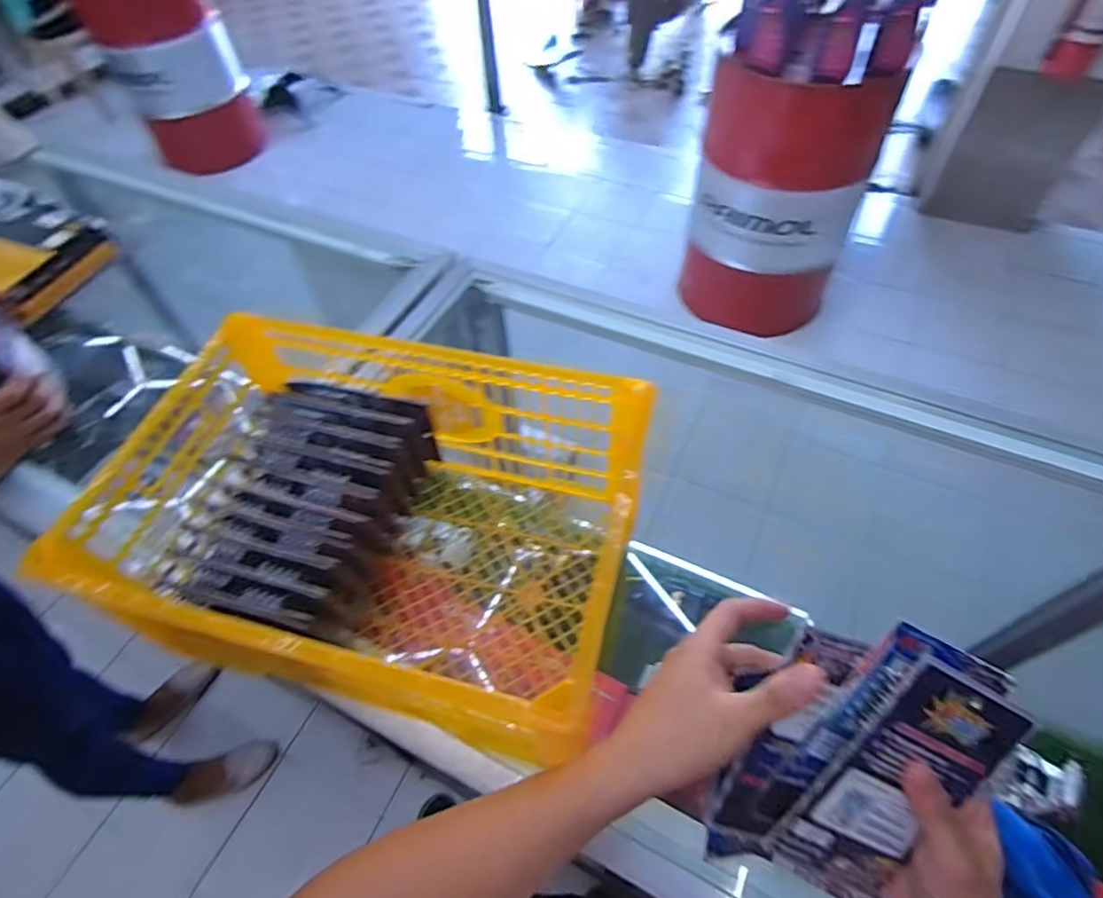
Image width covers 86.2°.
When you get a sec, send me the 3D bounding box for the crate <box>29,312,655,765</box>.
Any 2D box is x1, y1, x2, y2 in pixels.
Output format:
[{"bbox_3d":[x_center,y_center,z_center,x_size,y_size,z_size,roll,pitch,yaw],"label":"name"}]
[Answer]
[{"bbox_3d":[-0.149,0.067,0.535,0.417,0.179,0.284,13,57,12],"label":"crate"}]

